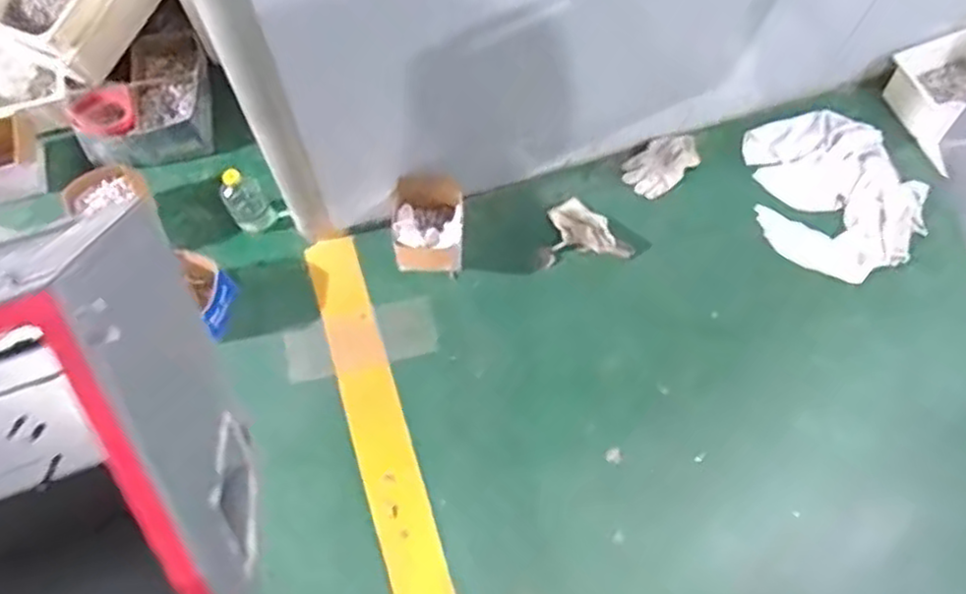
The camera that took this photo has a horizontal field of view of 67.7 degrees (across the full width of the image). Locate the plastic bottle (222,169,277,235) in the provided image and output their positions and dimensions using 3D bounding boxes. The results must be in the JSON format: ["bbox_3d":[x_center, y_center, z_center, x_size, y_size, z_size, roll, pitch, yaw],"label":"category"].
[{"bbox_3d":[-0.482,-0.210,1.468,0.090,0.173,0.080,-32,73,-15],"label":"plastic bottle"}]

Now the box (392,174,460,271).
[{"bbox_3d":[-0.109,-0.143,1.454,0.147,0.123,0.177,1,66,-2],"label":"box"}]

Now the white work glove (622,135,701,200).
[{"bbox_3d":[0.398,-0.296,1.600,0.180,0.020,0.104,-37,74,-16],"label":"white work glove"}]

